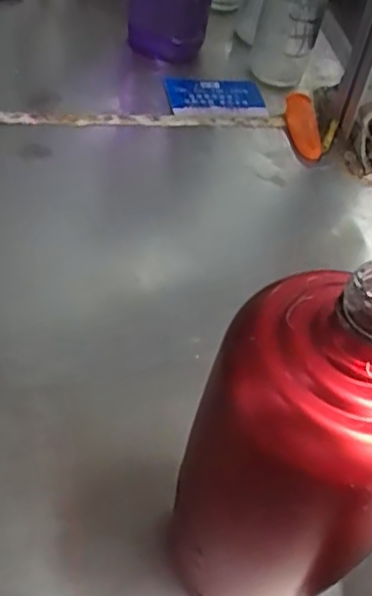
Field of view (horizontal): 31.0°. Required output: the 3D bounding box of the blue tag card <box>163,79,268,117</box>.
[{"bbox_3d":[0.025,-0.178,0.591,0.085,0.005,0.057,-4,49,-13],"label":"blue tag card"}]

